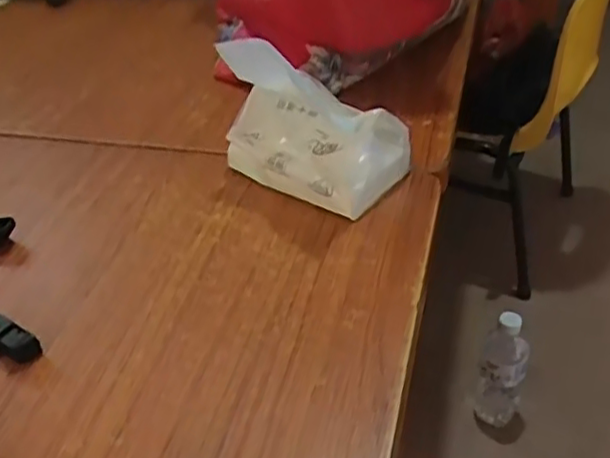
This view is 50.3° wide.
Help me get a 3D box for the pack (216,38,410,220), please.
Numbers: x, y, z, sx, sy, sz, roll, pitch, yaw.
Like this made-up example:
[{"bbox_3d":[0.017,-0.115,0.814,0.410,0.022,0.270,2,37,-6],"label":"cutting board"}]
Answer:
[{"bbox_3d":[0.007,-0.088,0.510,0.132,0.111,0.085,24,47,31],"label":"pack"}]

